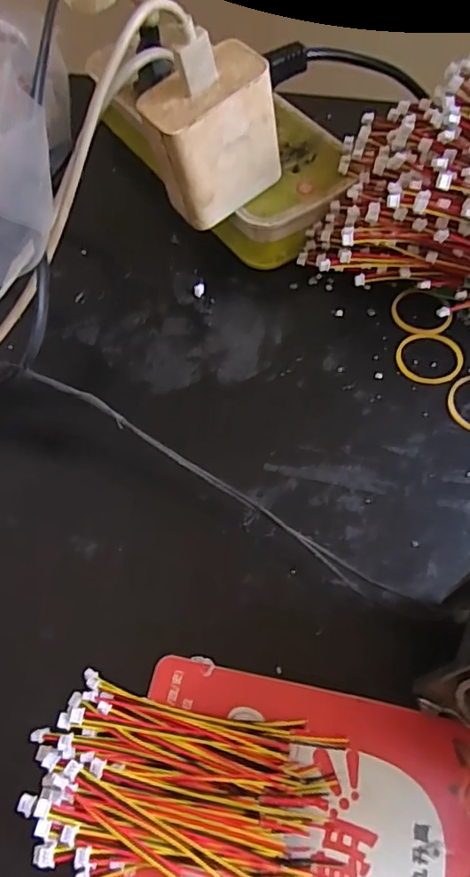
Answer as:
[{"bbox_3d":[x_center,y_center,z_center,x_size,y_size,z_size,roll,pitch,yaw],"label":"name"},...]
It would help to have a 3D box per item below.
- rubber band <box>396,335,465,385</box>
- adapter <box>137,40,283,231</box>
[{"bbox_3d":[0.094,-0.039,0.264,0.031,0.004,0.029,-1,63,2],"label":"rubber band"},{"bbox_3d":[-0.011,-0.135,0.250,0.059,0.058,0.027,-34,66,-14],"label":"adapter"}]

